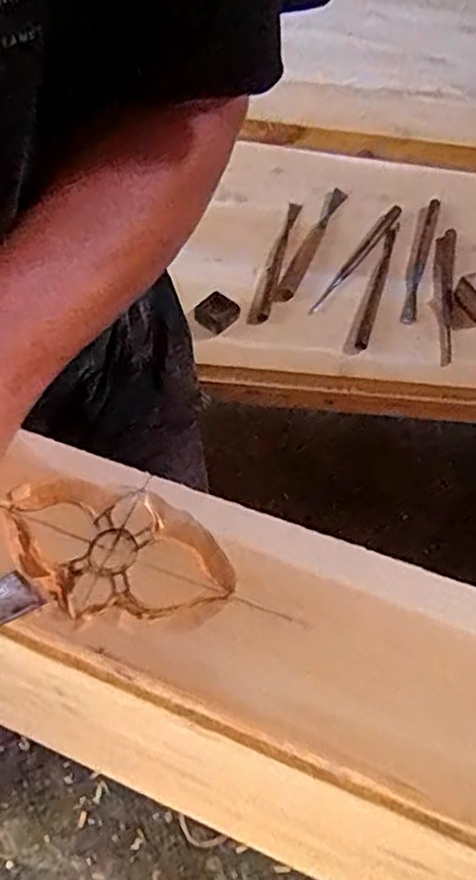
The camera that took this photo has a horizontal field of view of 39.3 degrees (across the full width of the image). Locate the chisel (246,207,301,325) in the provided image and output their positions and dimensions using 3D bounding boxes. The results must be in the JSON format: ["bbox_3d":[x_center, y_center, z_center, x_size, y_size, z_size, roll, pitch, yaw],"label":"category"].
[{"bbox_3d":[0.056,-0.261,0.979,0.025,0.025,0.255,13,60,7],"label":"chisel"}]

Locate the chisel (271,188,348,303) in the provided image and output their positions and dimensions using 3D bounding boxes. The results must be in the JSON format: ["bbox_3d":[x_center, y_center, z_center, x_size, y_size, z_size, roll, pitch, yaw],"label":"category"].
[{"bbox_3d":[0.109,-0.297,1.007,0.032,0.016,0.255,21,61,12],"label":"chisel"}]

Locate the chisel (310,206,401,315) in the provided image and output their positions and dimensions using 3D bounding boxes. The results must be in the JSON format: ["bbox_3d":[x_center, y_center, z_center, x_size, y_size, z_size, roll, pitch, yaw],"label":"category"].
[{"bbox_3d":[0.176,-0.270,0.983,0.019,0.011,0.262,30,63,16],"label":"chisel"}]

